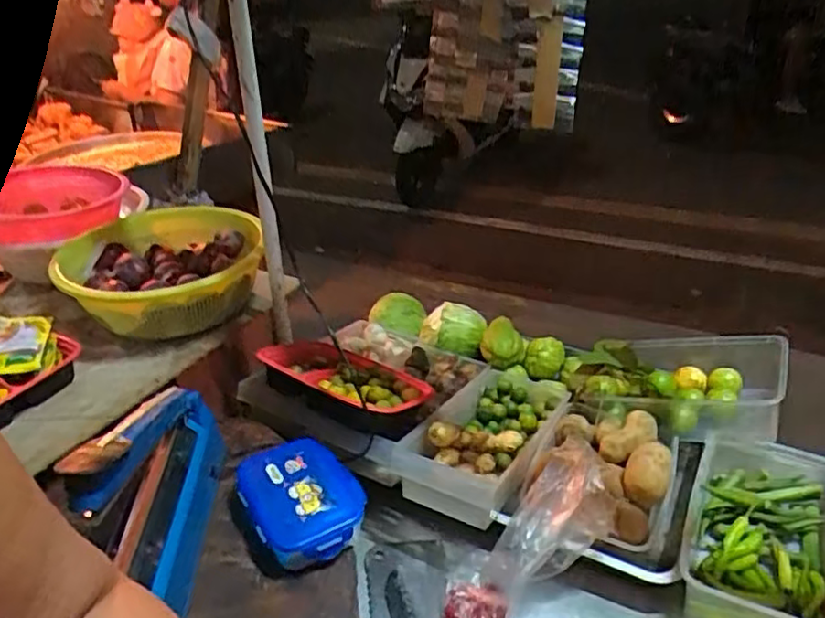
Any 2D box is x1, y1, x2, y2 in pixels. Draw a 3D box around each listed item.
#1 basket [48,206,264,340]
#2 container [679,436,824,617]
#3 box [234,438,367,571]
[{"bbox_3d":[-0.367,-0.061,0.981,0.277,0.097,0.302,-8,32,-9],"label":"basket"},{"bbox_3d":[0.401,0.259,0.738,0.167,0.071,0.252,15,35,26],"label":"container"},{"bbox_3d":[-0.120,0.201,0.705,0.118,0.046,0.156,-22,37,-29],"label":"box"}]

